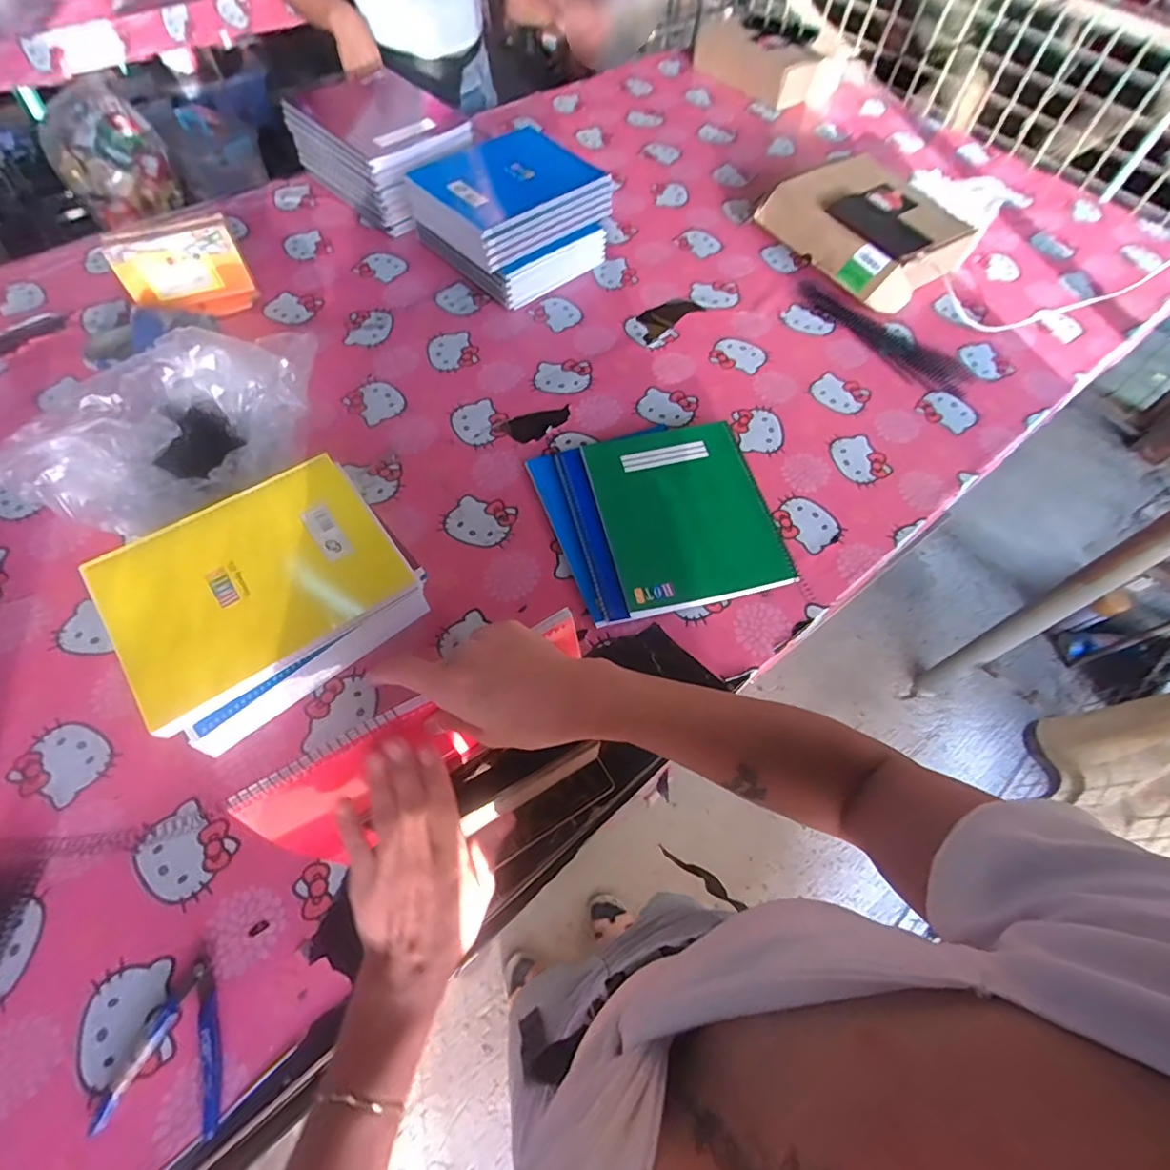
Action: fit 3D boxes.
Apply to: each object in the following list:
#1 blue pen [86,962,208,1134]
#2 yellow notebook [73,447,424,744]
[{"bbox_3d":[-0.339,0.359,0.450,0.011,0.011,0.111,22,61,10],"label":"blue pen"},{"bbox_3d":[-0.322,-0.008,0.560,0.251,0.013,0.200,-33,71,-21],"label":"yellow notebook"}]

